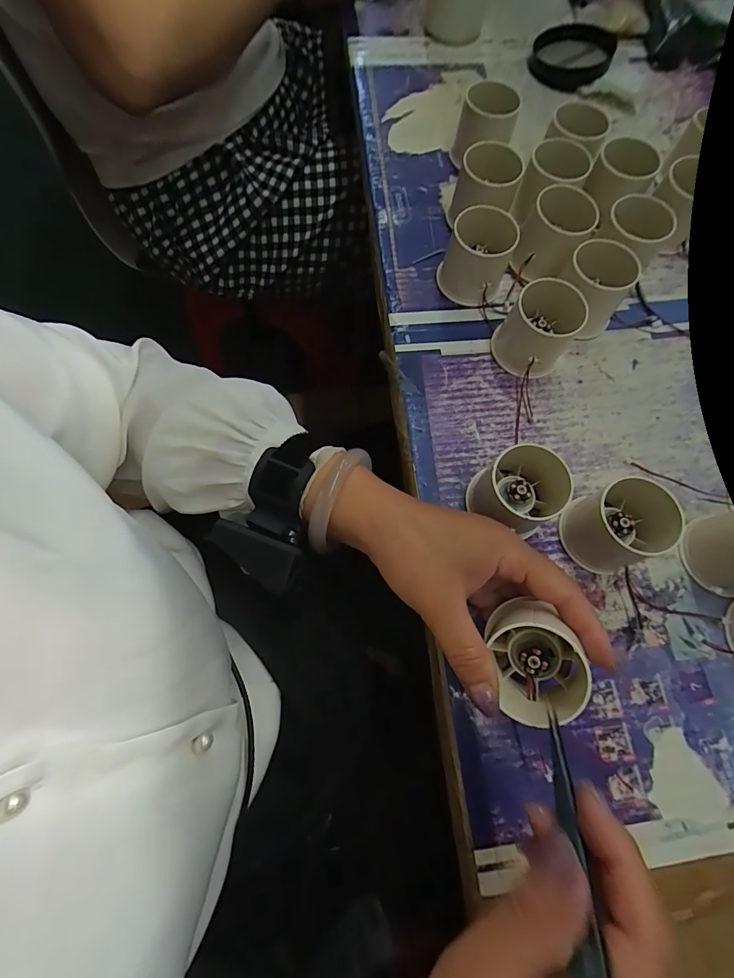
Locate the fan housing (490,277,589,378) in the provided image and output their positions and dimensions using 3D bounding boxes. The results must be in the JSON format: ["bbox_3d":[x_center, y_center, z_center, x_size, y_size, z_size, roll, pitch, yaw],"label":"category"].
[{"bbox_3d":[0.134,-0.126,0.324,0.052,0.050,0.060,37,74,10],"label":"fan housing"}]

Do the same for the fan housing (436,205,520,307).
[{"bbox_3d":[0.089,-0.189,0.342,0.055,0.051,0.051,18,72,4],"label":"fan housing"}]

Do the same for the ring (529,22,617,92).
[{"bbox_3d":[0.225,-0.479,0.462,0.085,0.026,0.092,1,72,-2],"label":"ring"}]

